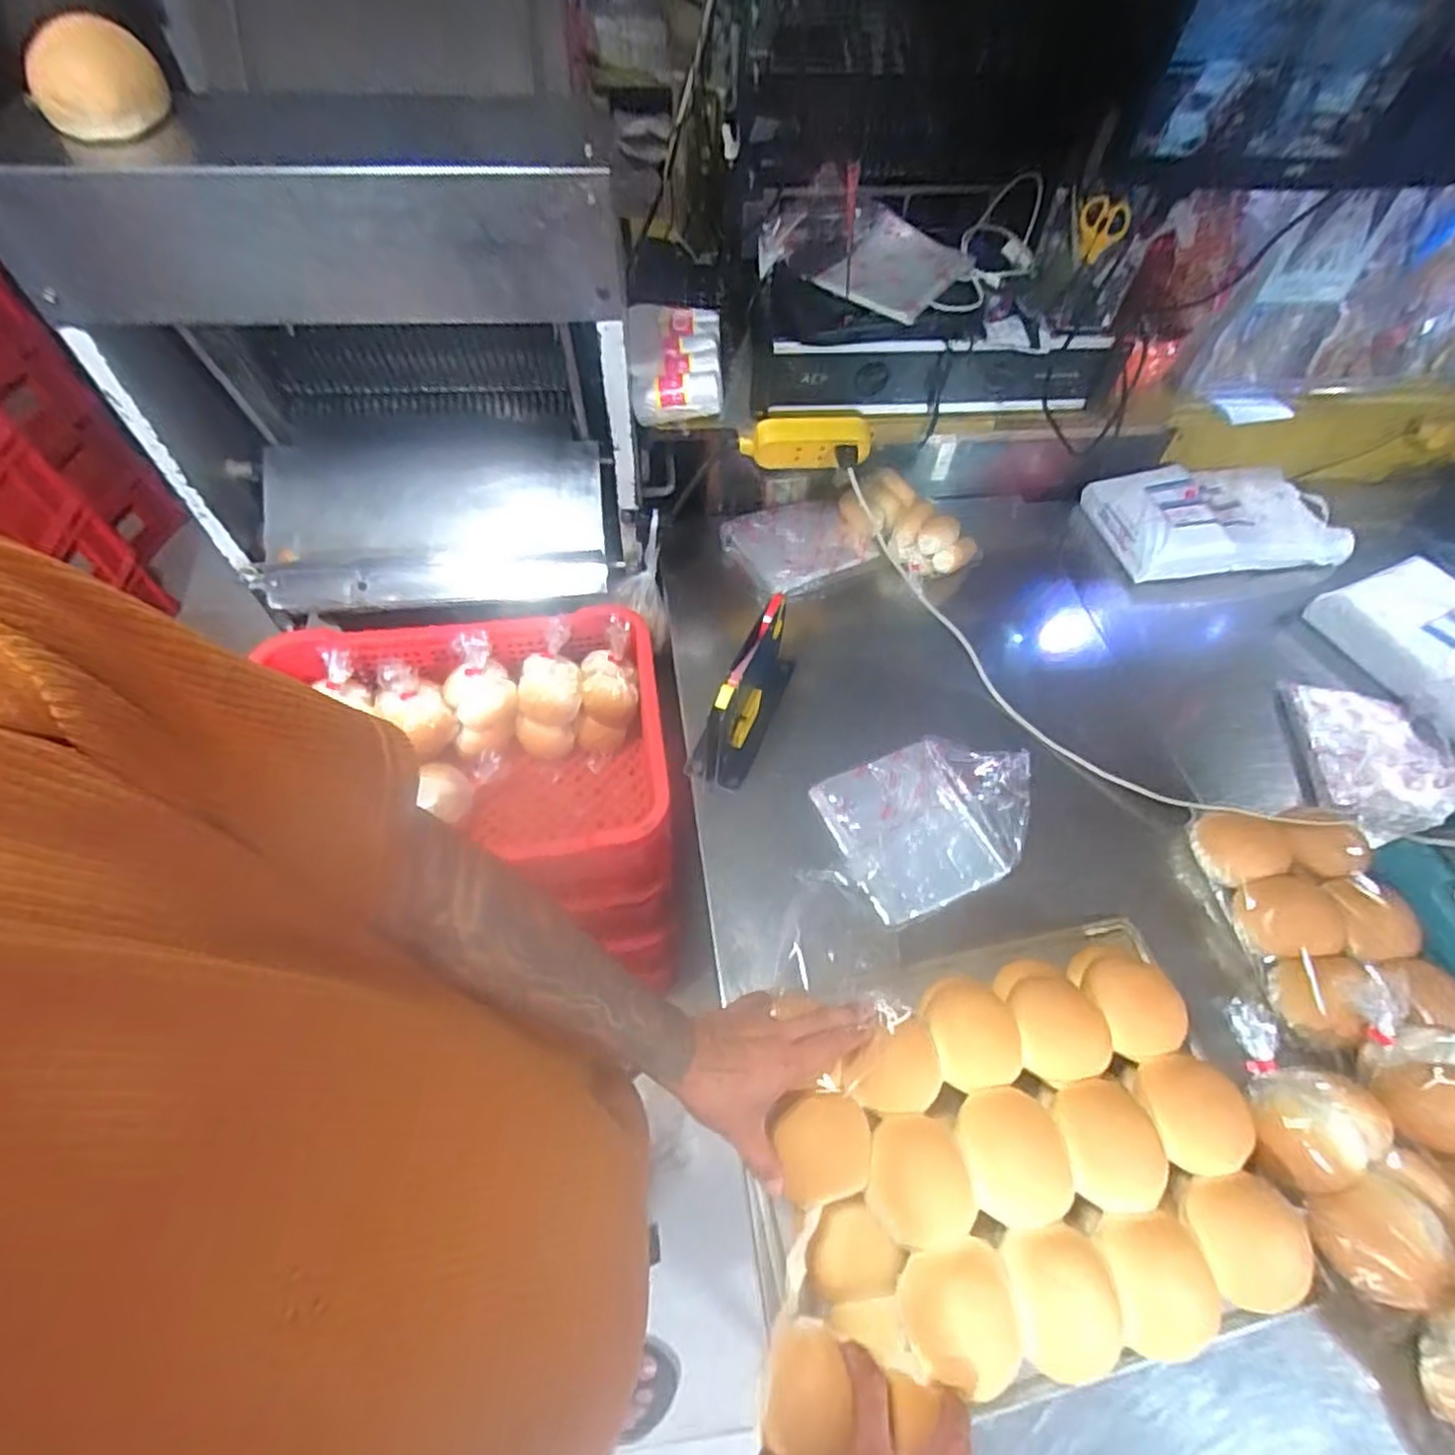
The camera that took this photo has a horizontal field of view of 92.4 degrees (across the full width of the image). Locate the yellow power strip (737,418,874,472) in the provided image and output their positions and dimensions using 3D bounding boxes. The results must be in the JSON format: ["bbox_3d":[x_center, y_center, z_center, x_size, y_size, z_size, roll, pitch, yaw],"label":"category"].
[{"bbox_3d":[0.102,-0.361,0.893,0.172,0.055,0.038,-4,56,-5],"label":"yellow power strip"}]

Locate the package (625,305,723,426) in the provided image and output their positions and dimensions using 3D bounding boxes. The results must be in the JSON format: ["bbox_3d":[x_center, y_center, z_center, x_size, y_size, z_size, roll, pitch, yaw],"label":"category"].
[{"bbox_3d":[-0.066,-0.457,0.876,0.113,0.069,0.147,-1,56,-3],"label":"package"}]

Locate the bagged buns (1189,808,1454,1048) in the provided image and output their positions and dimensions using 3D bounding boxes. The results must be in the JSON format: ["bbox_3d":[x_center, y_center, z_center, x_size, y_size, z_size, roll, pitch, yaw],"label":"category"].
[{"bbox_3d":[0.631,0.189,0.718,0.183,0.074,0.247,-3,56,-4],"label":"bagged buns"}]

